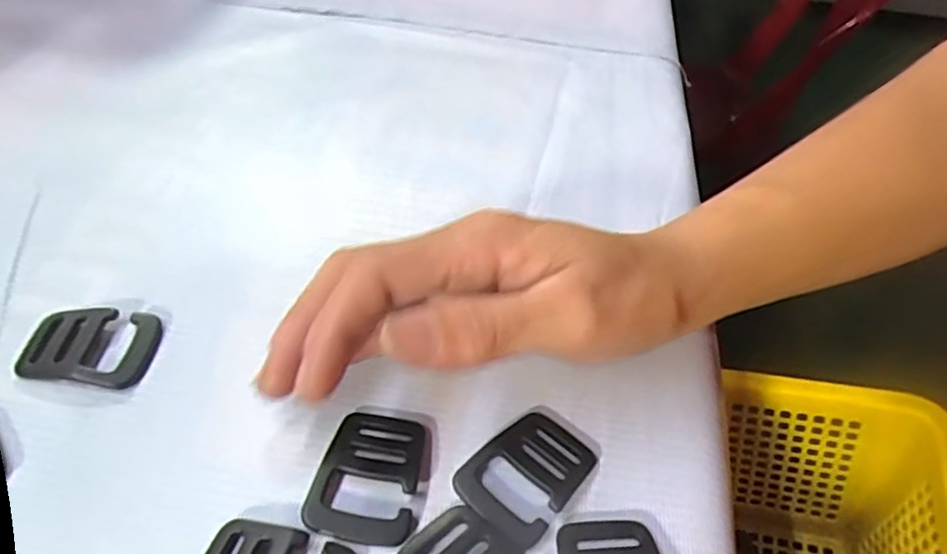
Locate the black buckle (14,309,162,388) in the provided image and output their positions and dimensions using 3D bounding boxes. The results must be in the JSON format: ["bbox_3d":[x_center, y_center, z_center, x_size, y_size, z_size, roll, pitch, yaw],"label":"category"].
[{"bbox_3d":[-0.137,0.025,0.234,0.044,0.007,0.032,6,44,-1],"label":"black buckle"}]

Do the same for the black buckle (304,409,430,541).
[{"bbox_3d":[-0.033,0.062,0.209,0.033,0.005,0.041,10,45,3],"label":"black buckle"}]

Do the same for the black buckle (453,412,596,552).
[{"bbox_3d":[0.017,0.063,0.212,0.033,0.005,0.044,37,52,27],"label":"black buckle"}]

